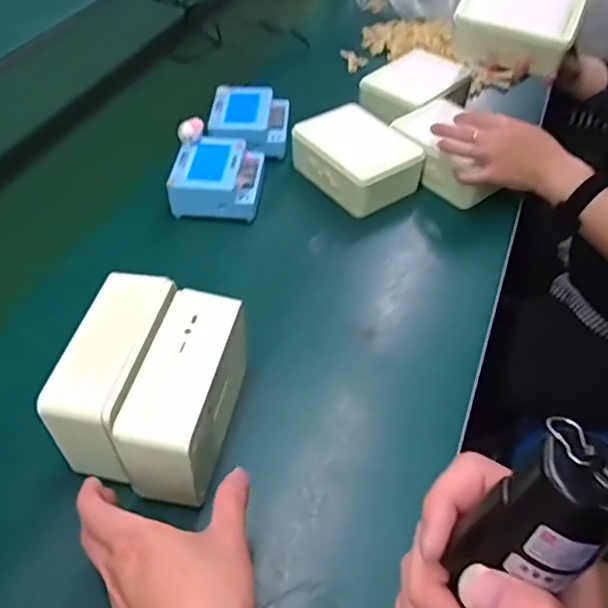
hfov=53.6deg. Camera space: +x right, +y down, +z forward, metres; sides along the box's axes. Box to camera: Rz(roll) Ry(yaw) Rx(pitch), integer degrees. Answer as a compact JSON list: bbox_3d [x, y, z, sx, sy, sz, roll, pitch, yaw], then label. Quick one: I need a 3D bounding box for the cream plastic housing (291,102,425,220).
[{"bbox_3d":[0.065,-0.181,0.749,0.109,0.060,0.135,-28,52,-23],"label":"cream plastic housing"}]

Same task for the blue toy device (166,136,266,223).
[{"bbox_3d":[-0.102,-0.152,0.724,0.100,0.053,0.108,3,47,3],"label":"blue toy device"}]

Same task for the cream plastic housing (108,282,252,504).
[{"bbox_3d":[-0.086,0.070,0.469,0.062,0.082,0.139,9,48,9],"label":"cream plastic housing"}]

